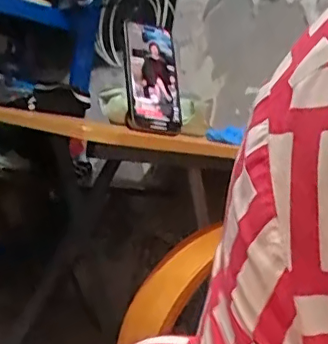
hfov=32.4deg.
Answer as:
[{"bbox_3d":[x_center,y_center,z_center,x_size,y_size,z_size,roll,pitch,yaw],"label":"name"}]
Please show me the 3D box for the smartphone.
[{"bbox_3d":[-0.015,-0.128,0.766,0.080,0.165,0.017,7,-22,-29],"label":"smartphone"}]

